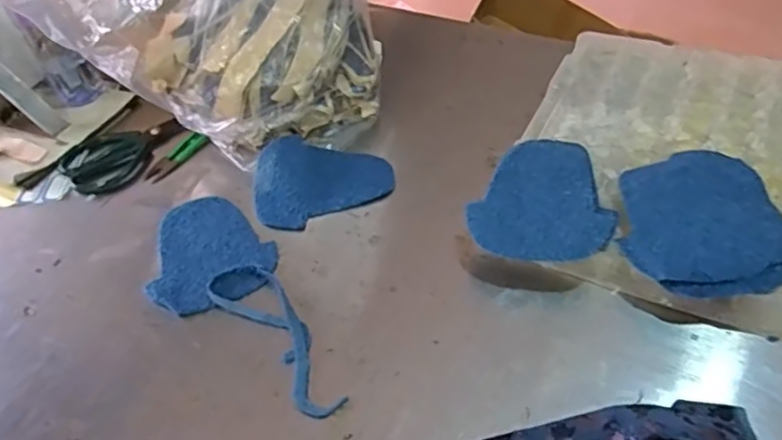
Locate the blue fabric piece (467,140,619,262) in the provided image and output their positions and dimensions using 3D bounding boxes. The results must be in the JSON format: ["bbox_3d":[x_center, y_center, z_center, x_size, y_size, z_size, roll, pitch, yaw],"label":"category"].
[{"bbox_3d":[0.154,-0.021,0.593,0.123,0.013,0.162,20,52,26],"label":"blue fabric piece"}]

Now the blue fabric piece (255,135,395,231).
[{"bbox_3d":[-0.075,-0.045,0.686,0.153,0.026,0.119,-3,44,4],"label":"blue fabric piece"}]

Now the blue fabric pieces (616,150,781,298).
[{"bbox_3d":[0.282,-0.004,0.558,0.140,0.014,0.172,6,47,15],"label":"blue fabric pieces"}]

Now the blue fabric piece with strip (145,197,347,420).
[{"bbox_3d":[-0.143,0.071,0.592,0.118,0.008,0.307,-33,50,-25],"label":"blue fabric piece with strip"}]

